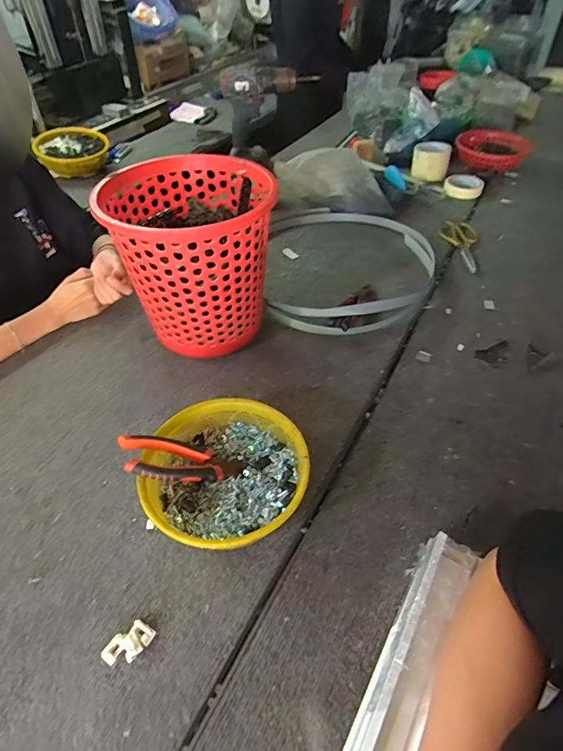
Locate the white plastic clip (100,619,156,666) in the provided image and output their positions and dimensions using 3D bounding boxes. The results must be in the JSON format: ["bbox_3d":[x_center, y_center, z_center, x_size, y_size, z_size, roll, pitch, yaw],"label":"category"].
[{"bbox_3d":[-0.150,0.263,0.428,0.027,0.016,0.046,34,56,30],"label":"white plastic clip"}]

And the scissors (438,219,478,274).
[{"bbox_3d":[0.383,-0.284,0.935,0.067,0.014,0.190,5,46,6],"label":"scissors"}]

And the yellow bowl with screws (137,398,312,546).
[{"bbox_3d":[-0.061,0.124,0.528,0.182,0.068,0.181,-1,46,1],"label":"yellow bowl with screws"}]

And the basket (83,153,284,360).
[{"bbox_3d":[-0.127,-0.174,0.690,0.225,0.244,0.227,-7,46,-6],"label":"basket"}]

